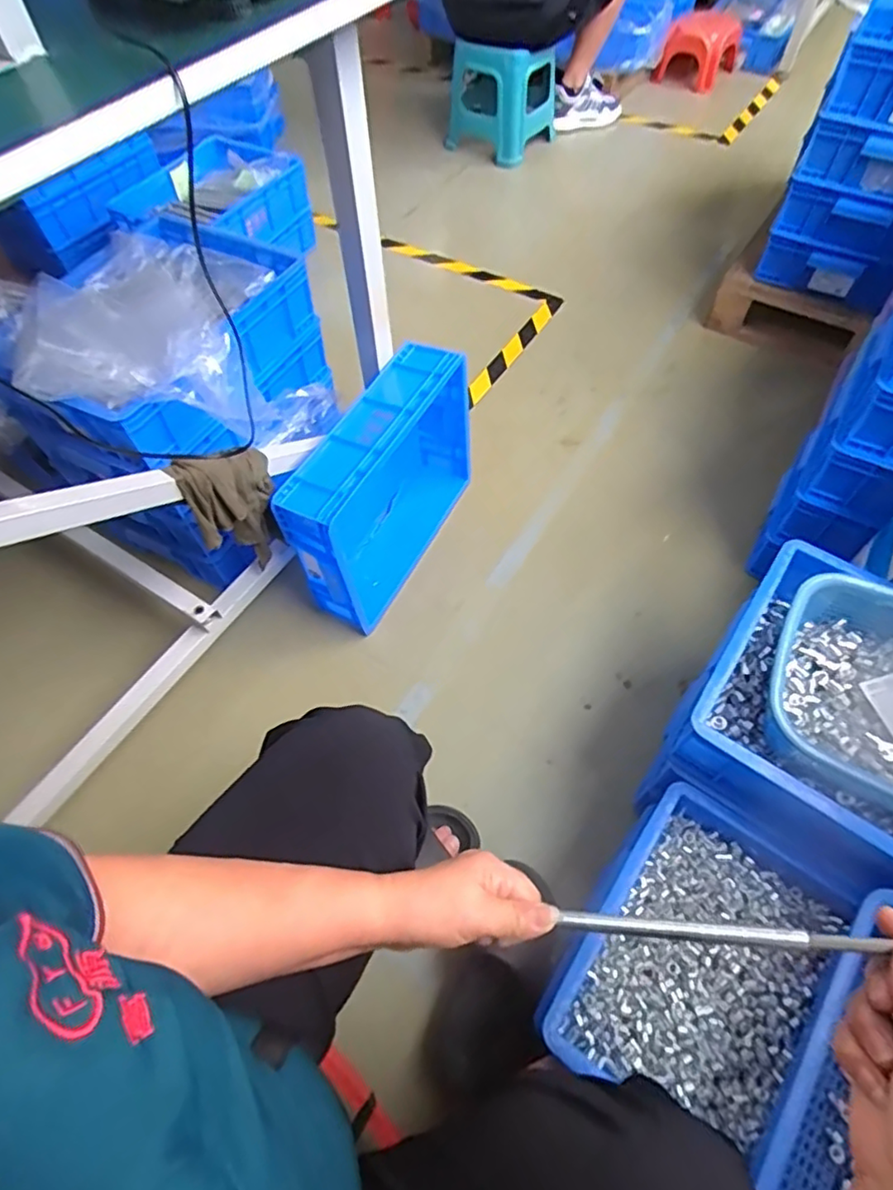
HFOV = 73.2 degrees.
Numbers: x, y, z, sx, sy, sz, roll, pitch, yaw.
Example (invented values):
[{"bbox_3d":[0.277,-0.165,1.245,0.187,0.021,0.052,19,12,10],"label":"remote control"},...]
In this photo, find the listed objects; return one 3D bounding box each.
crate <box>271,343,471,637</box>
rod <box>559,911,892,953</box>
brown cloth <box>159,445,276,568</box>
[{"bbox_3d":[-0.102,-0.183,1.032,0.124,0.301,0.406,24,62,15],"label":"crate"},{"bbox_3d":[0.160,0.208,0.371,0.181,0.011,0.011,-13,54,29],"label":"rod"},{"bbox_3d":[-0.285,-0.117,0.840,0.038,0.219,0.135,30,64,18],"label":"brown cloth"}]

